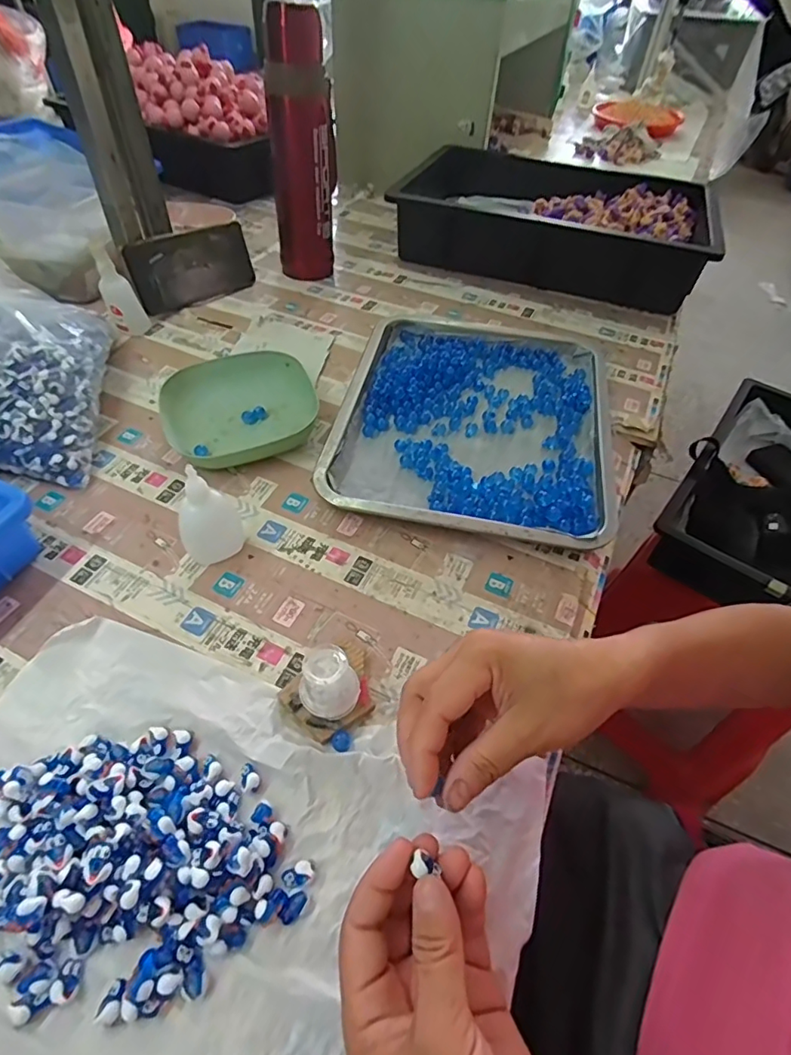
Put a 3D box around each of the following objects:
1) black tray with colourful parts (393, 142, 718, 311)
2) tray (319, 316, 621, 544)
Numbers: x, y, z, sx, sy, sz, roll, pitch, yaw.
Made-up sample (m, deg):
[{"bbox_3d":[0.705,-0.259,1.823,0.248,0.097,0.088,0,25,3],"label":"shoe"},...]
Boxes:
[{"bbox_3d":[0.238,-0.483,0.815,0.446,0.088,0.312,19,51,10],"label":"black tray with colourful parts"},{"bbox_3d":[0.082,-0.112,0.537,0.261,0.026,0.305,11,51,6],"label":"tray"}]

